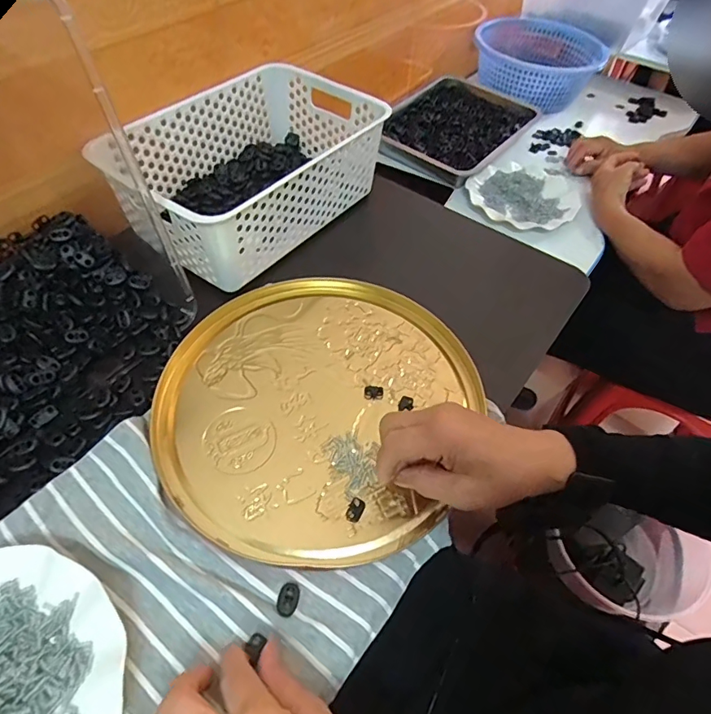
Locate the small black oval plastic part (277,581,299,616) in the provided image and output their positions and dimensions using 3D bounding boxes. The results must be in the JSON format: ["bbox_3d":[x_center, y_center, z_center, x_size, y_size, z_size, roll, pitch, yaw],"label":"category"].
[{"bbox_3d":[-0.049,0.175,0.347,0.014,0.005,0.023,9,53,4],"label":"small black oval plastic part"}]

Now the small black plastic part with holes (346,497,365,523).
[{"bbox_3d":[0.000,0.123,0.386,0.012,0.004,0.020,22,54,13],"label":"small black plastic part with holes"}]

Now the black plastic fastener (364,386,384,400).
[{"bbox_3d":[0.017,0.033,0.454,0.018,0.004,0.015,2,53,-2],"label":"black plastic fastener"}]

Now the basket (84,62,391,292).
[{"bbox_3d":[-0.124,-0.232,0.586,0.202,0.104,0.301,33,58,20],"label":"basket"}]

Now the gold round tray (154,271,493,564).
[{"bbox_3d":[-0.038,0.035,0.448,0.268,0.013,0.287,2,53,-2],"label":"gold round tray"}]

